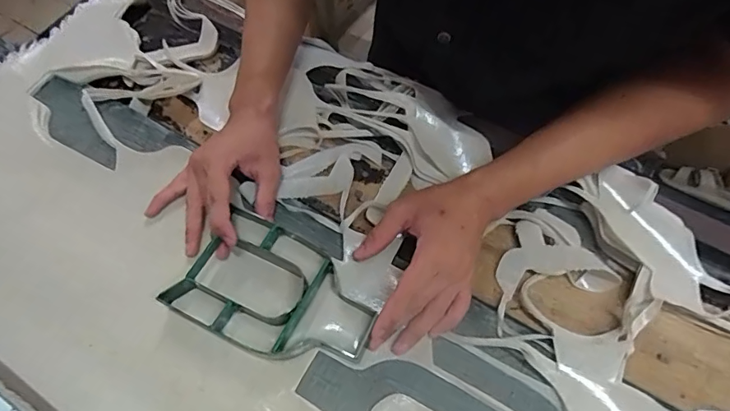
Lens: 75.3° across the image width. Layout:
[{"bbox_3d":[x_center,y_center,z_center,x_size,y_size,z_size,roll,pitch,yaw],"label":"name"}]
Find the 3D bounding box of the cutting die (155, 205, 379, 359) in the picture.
[{"bbox_3d":[-0.077,0.080,0.430,0.176,0.034,0.116,25,64,14],"label":"cutting die"}]

